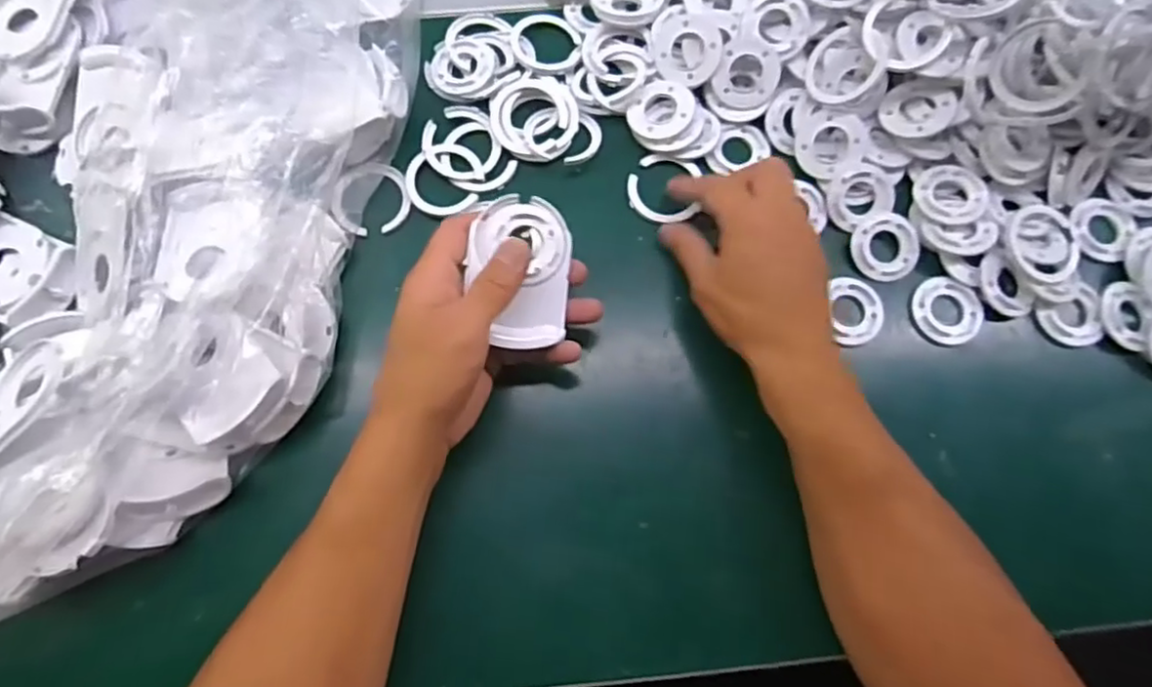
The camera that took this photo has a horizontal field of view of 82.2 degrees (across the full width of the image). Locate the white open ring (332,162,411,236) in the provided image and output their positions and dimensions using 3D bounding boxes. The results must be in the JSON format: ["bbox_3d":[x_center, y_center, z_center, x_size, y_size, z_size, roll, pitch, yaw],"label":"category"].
[{"bbox_3d":[-0.133,-0.095,0.428,0.049,0.009,0.048,2,80,-11],"label":"white open ring"}]

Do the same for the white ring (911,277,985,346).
[{"bbox_3d":[0.236,-0.020,0.421,0.043,0.007,0.041,0,74,-1],"label":"white ring"}]

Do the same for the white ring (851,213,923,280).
[{"bbox_3d":[0.201,-0.064,0.427,0.044,0.007,0.043,0,74,-1],"label":"white ring"}]

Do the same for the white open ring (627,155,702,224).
[{"bbox_3d":[0.058,-0.102,0.438,0.047,0.009,0.048,0,74,-1],"label":"white open ring"}]

